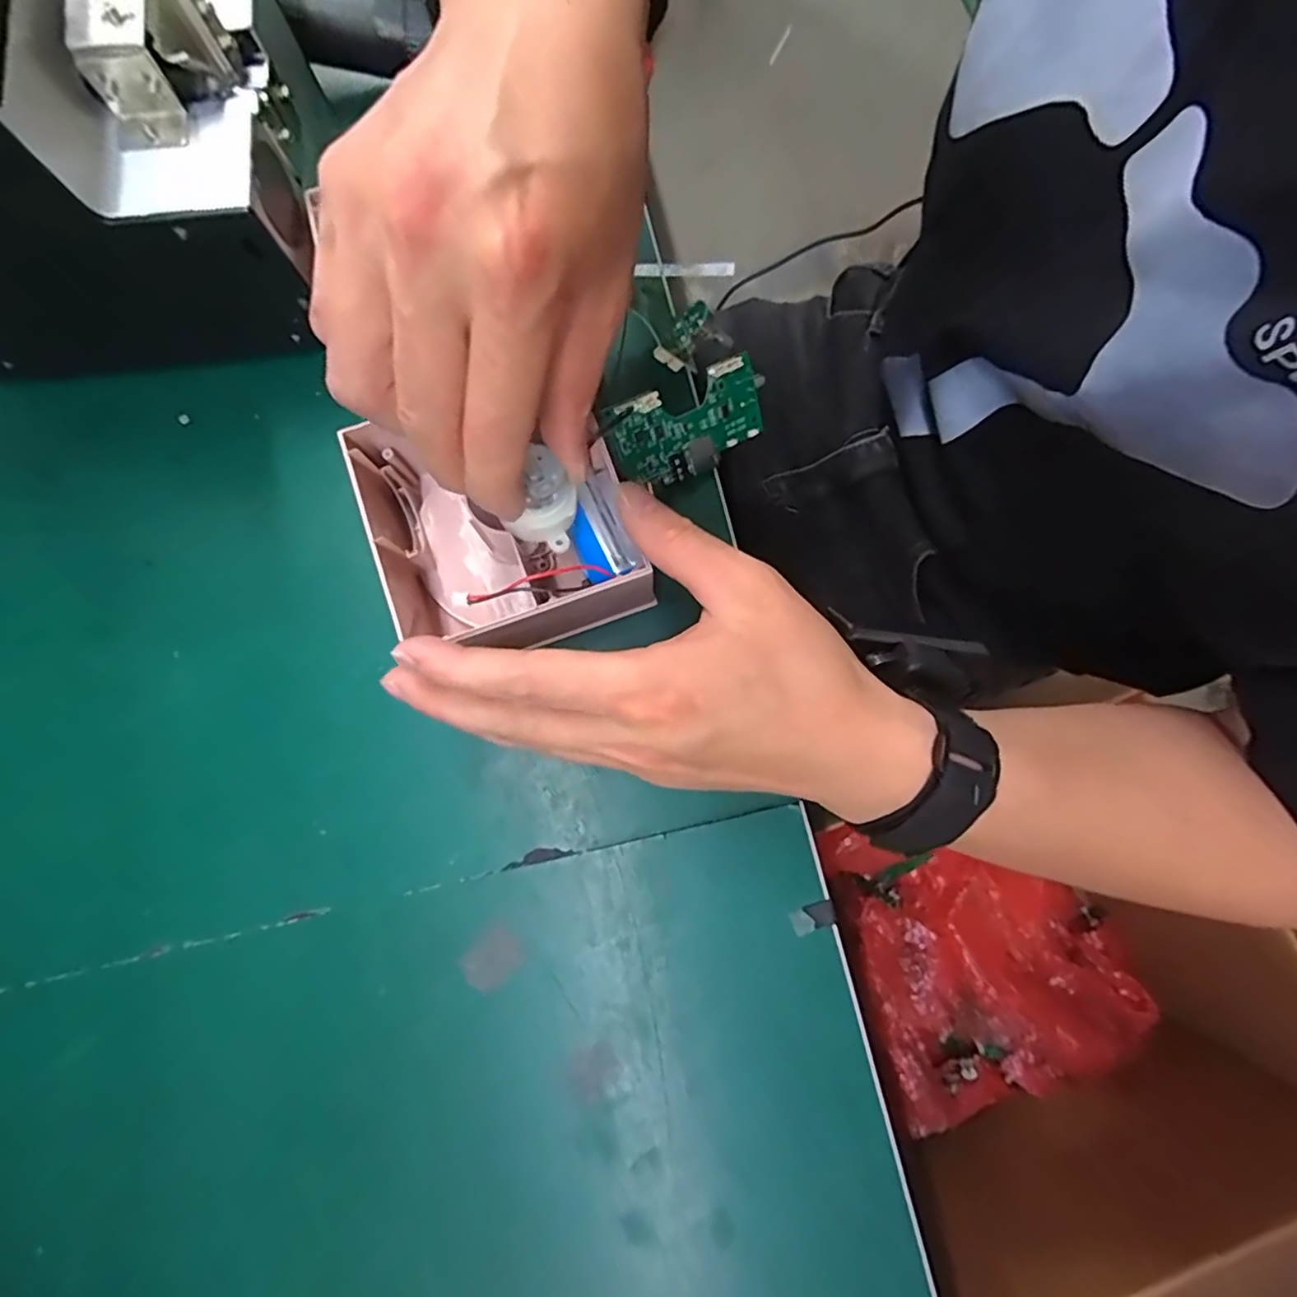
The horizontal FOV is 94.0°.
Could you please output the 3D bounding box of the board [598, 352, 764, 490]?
[{"bbox_3d":[0.019,-0.101,0.273,0.083,0.004,0.041,-30,121,-19],"label":"board"}]

